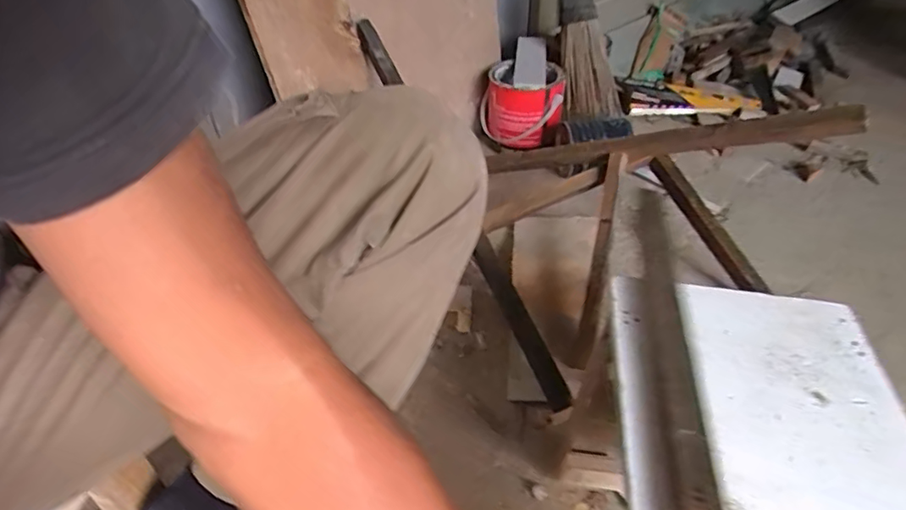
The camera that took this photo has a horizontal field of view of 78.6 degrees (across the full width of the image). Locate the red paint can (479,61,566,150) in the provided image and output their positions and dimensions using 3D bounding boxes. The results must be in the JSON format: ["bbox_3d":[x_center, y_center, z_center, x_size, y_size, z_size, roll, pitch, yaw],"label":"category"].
[{"bbox_3d":[0.145,-0.312,1.142,0.157,0.117,0.145,-1,40,1],"label":"red paint can"}]

